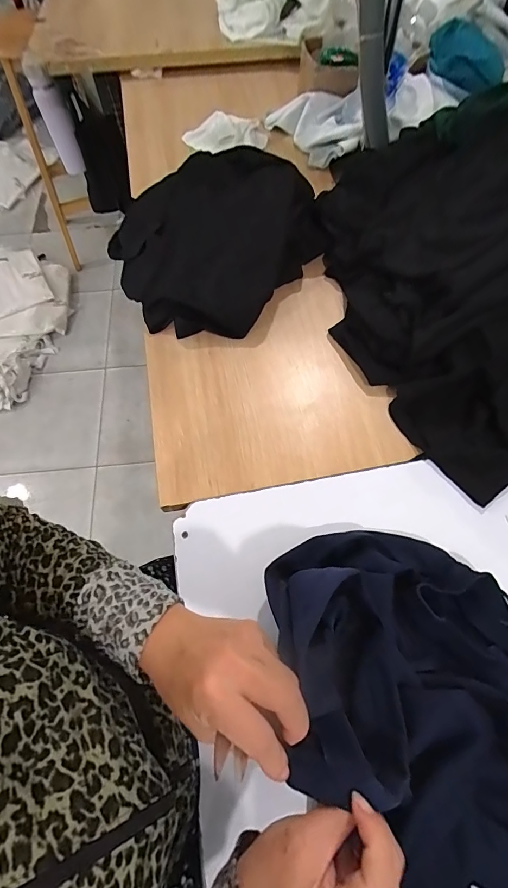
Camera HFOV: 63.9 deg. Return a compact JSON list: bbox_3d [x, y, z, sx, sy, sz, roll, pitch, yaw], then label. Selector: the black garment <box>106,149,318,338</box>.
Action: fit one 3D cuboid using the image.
[{"bbox_3d":[-0.083,-0.371,0.720,0.340,0.104,0.374,-1,65,2],"label":"black garment"}]

